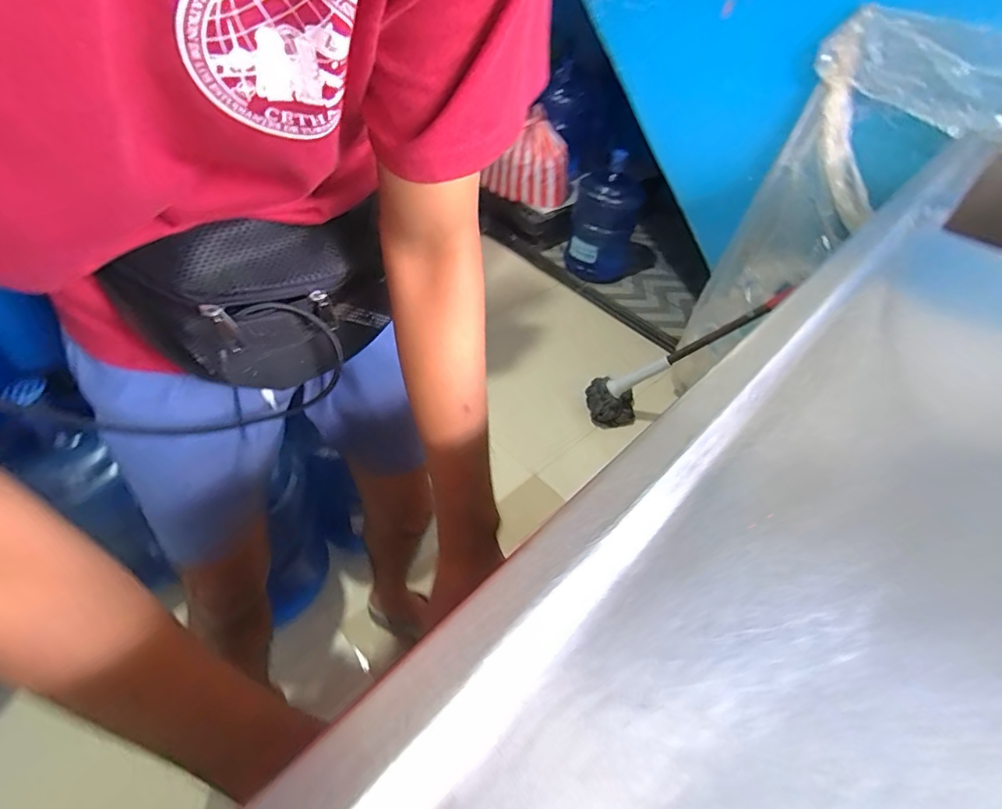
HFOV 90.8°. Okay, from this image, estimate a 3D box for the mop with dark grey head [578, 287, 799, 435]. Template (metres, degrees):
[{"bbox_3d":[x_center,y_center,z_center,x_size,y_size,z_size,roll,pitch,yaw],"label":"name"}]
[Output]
[{"bbox_3d":[0.498,-0.118,1.367,0.147,0.601,0.111,36,33,-35],"label":"mop with dark grey head"}]

